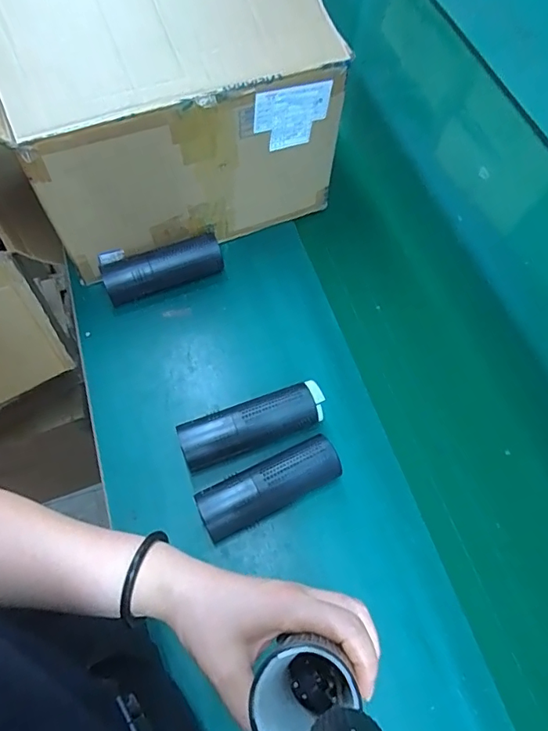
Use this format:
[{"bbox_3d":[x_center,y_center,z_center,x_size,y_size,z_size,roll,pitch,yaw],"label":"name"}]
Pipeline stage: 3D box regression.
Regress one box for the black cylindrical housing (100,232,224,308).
[{"bbox_3d":[-0.155,-0.135,0.703,0.165,0.051,0.057,-20,67,-12],"label":"black cylindrical housing"}]

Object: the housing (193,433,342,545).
[{"bbox_3d":[-0.007,0.135,0.569,0.162,0.052,0.058,-24,68,-14],"label":"housing"}]

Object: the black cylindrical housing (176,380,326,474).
[{"bbox_3d":[-0.025,0.071,0.597,0.172,0.044,0.052,-20,67,-12],"label":"black cylindrical housing"}]

